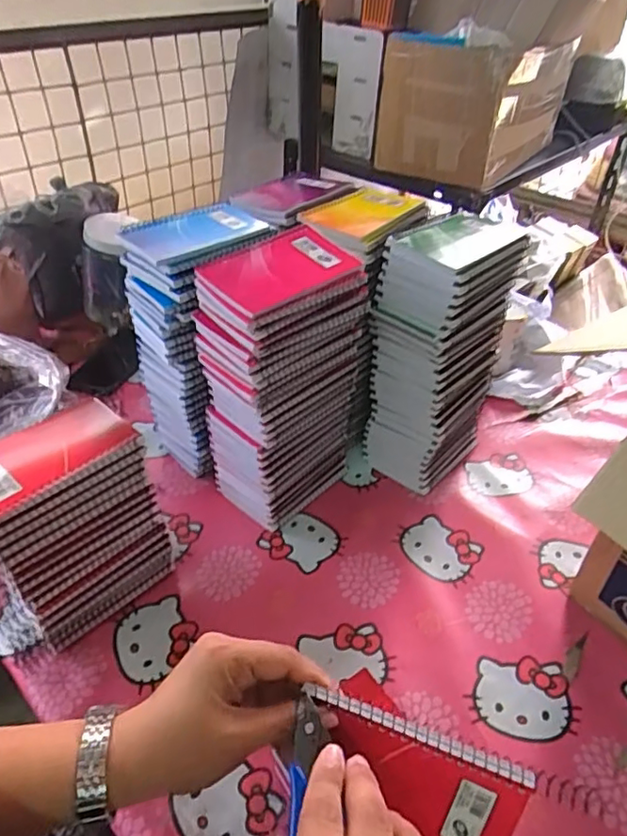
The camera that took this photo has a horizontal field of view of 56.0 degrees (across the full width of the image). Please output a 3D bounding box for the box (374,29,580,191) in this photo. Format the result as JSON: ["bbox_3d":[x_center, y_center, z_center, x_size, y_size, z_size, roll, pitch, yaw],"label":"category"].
[{"bbox_3d":[0.301,-0.600,1.115,0.244,0.211,0.322,26,45,26],"label":"box"}]

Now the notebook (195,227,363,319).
[{"bbox_3d":[-0.029,-0.132,0.527,0.134,0.012,0.085,-30,56,-32],"label":"notebook"}]

